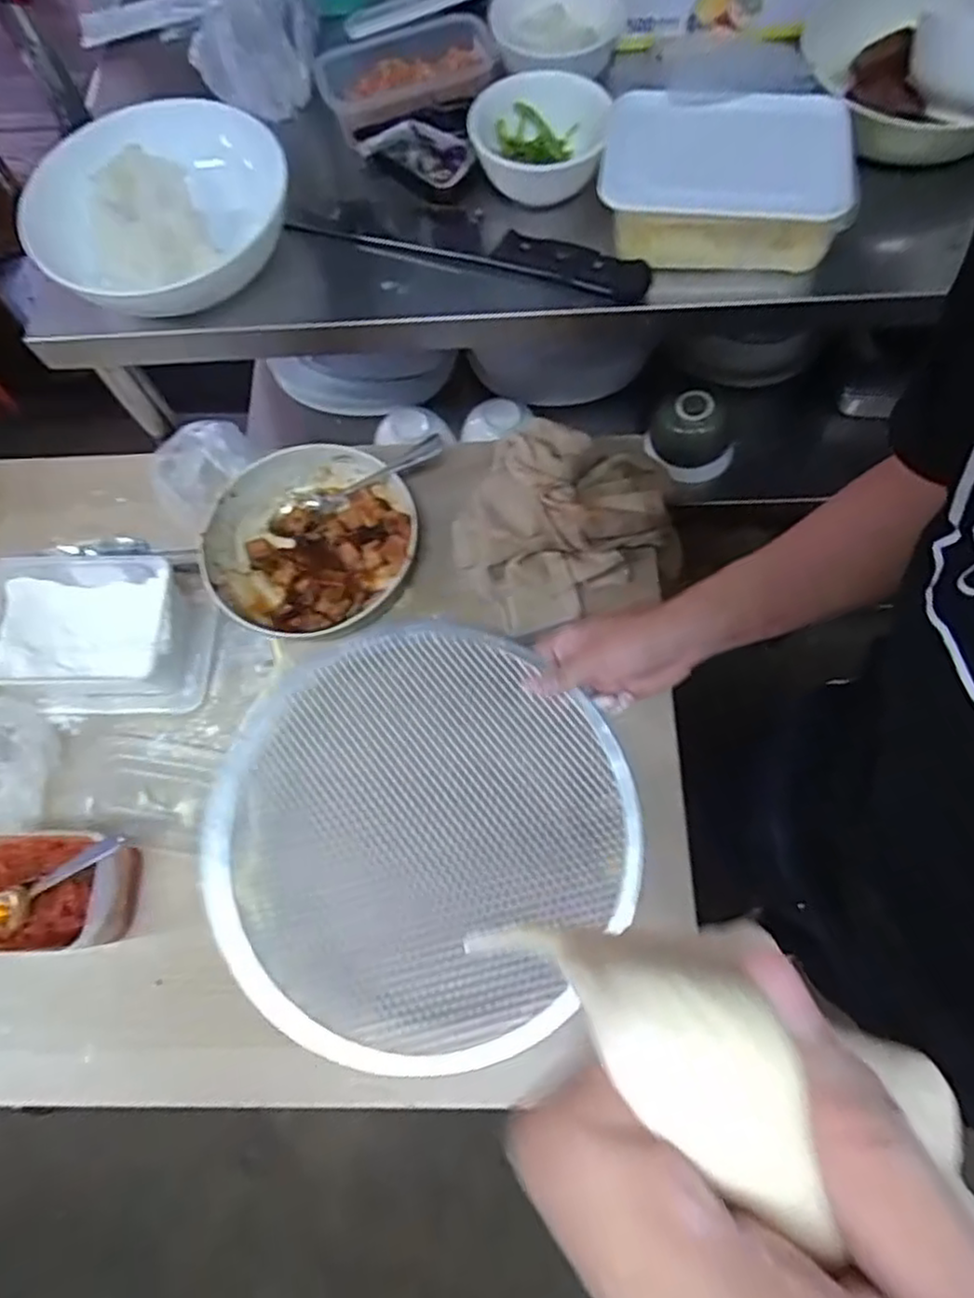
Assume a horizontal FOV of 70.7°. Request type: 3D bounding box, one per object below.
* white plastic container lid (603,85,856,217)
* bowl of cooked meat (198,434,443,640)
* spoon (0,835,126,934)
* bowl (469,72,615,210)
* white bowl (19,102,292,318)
[{"bbox_3d":[0.181,-0.387,0.529,0.183,0.019,0.130,1,69,3],"label":"white plastic container lid"},{"bbox_3d":[-0.165,-0.103,0.656,0.196,0.058,0.197,-1,69,2],"label":"bowl of cooked meat"},{"bbox_3d":[-0.350,0.189,0.544,0.173,0.021,0.033,-30,68,21],"label":"spoon"},{"bbox_3d":[0.044,-0.429,0.578,0.111,0.048,0.111,-1,69,2],"label":"bowl"},{"bbox_3d":[-0.264,-0.363,0.568,0.193,0.053,0.206,-8,69,0],"label":"white bowl"}]

